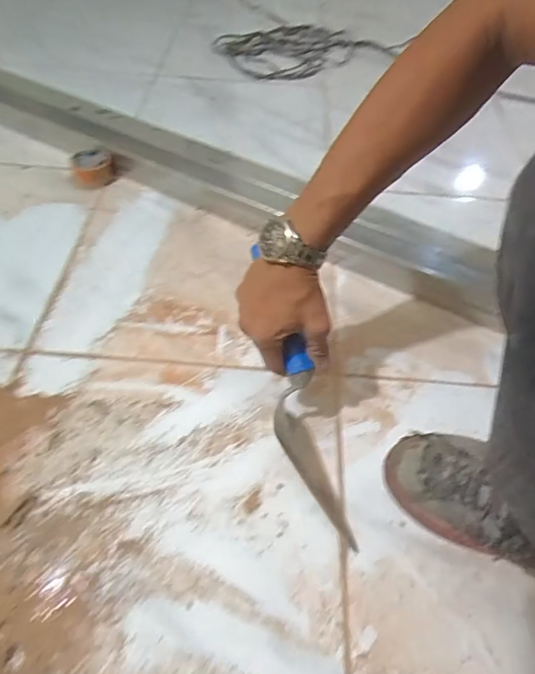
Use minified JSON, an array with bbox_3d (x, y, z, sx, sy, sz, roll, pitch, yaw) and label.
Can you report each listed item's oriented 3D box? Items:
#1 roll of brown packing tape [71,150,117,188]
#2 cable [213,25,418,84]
[{"bbox_3d":[-0.312,-0.302,0.768,0.072,0.041,0.063,-29,61,-22],"label":"roll of brown packing tape"},{"bbox_3d":[0.086,-0.759,1.128,0.414,0.029,0.274,-23,59,-18],"label":"cable"}]

